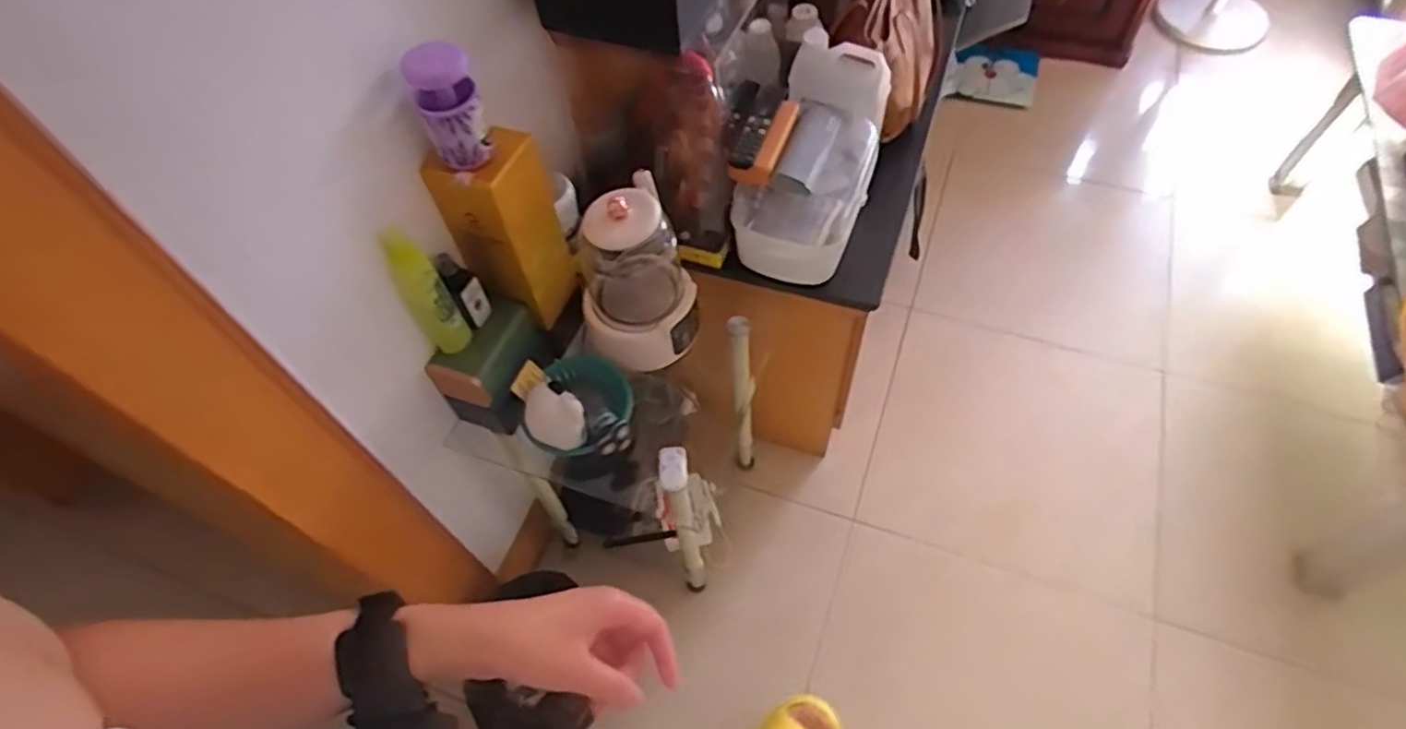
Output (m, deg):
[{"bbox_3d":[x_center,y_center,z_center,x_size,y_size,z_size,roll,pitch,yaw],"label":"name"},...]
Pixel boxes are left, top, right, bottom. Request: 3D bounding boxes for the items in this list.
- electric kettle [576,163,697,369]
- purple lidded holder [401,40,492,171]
[{"bbox_3d":[-0.099,-0.134,1.028,0.162,0.237,0.178,-23,60,-12],"label":"electric kettle"},{"bbox_3d":[-0.283,-0.288,0.802,0.064,0.136,0.071,-19,59,-9],"label":"purple lidded holder"}]

